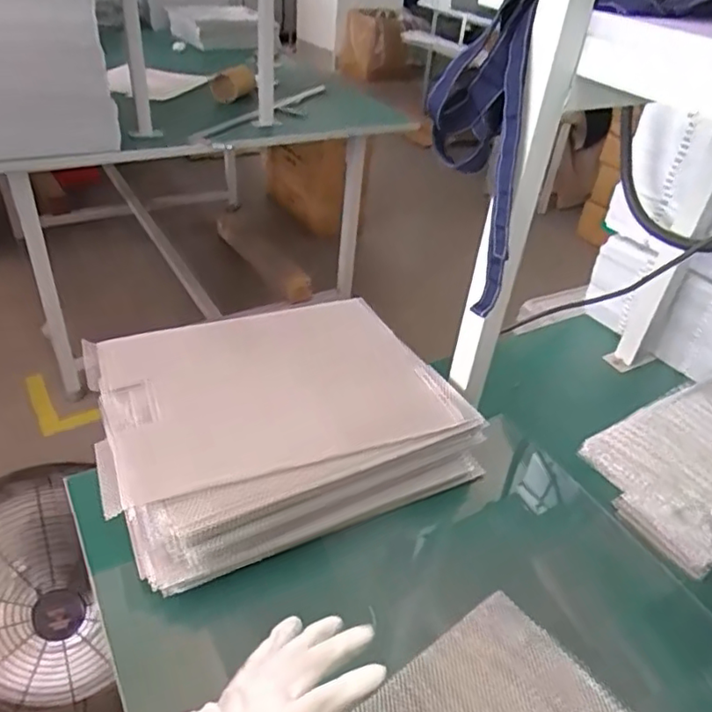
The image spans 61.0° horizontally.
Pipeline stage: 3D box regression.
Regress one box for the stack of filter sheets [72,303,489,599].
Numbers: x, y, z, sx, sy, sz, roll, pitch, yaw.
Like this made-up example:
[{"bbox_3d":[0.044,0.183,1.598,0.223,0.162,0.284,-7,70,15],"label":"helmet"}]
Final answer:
[{"bbox_3d":[-0.094,0.056,0.689,0.365,0.082,0.320,-14,42,-25],"label":"stack of filter sheets"}]

